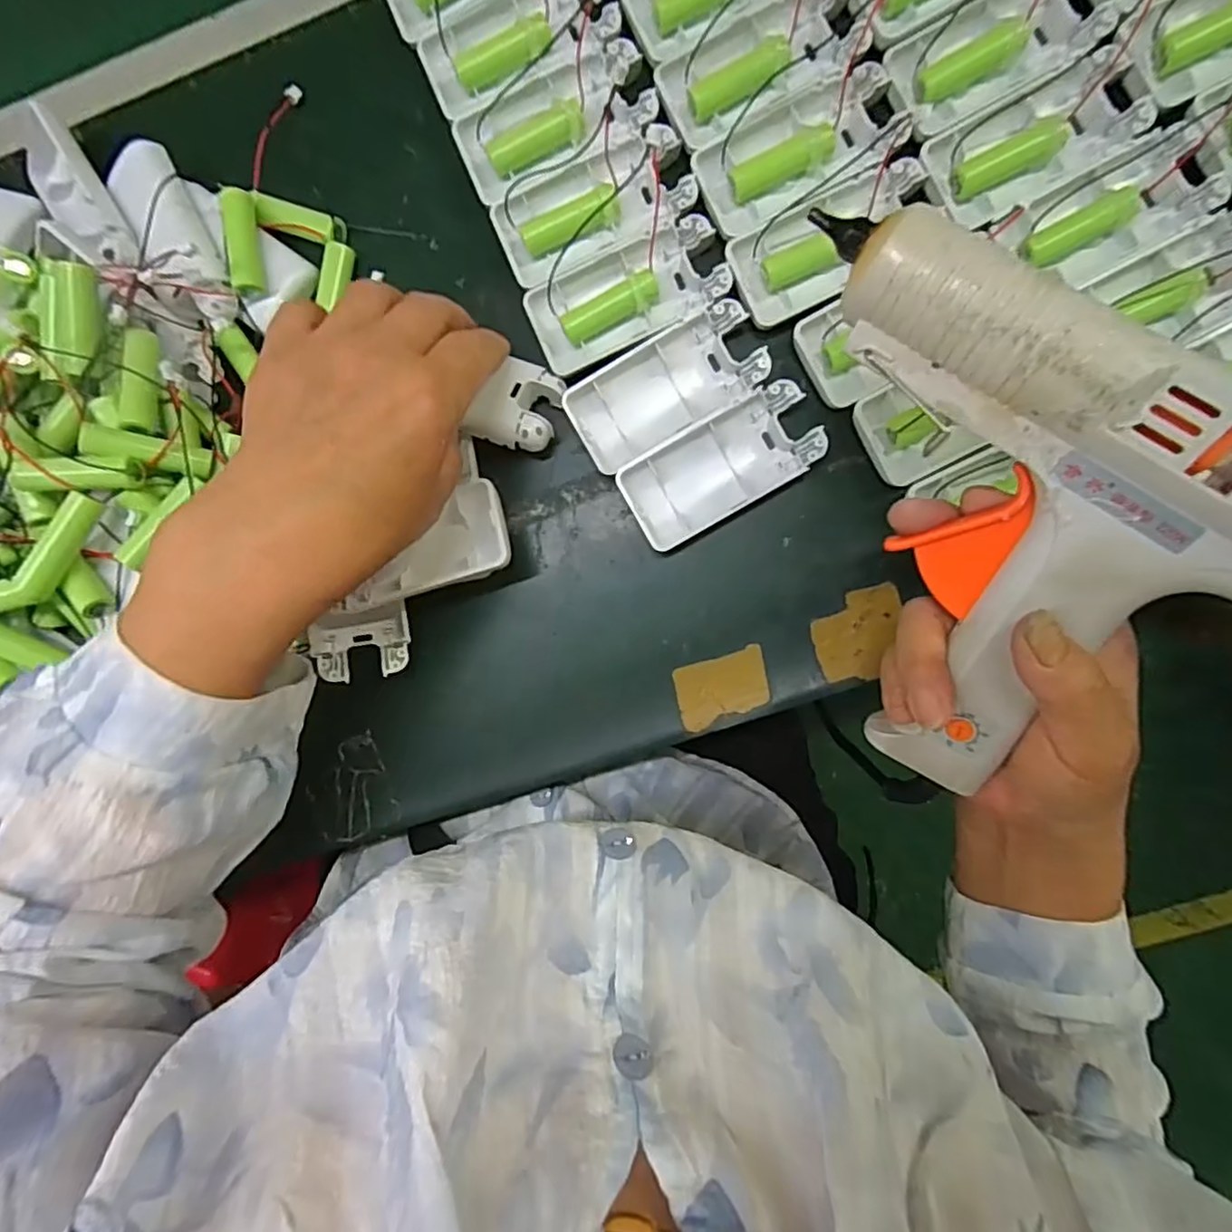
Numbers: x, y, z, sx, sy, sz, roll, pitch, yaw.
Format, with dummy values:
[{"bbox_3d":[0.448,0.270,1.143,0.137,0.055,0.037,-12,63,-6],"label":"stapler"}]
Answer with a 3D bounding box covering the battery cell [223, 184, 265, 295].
[{"bbox_3d":[-0.182,-0.184,0.314,0.011,0.014,0.050,-7,90,5],"label":"battery cell"}]

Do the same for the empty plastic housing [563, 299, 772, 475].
[{"bbox_3d":[0.025,-0.109,0.307,0.092,0.011,0.046,-27,89,4],"label":"empty plastic housing"}]

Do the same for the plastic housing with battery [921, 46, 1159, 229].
[{"bbox_3d":[0.188,-0.215,0.291,0.088,0.014,0.044,-27,89,4],"label":"plastic housing with battery"}]

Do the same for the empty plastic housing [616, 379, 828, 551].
[{"bbox_3d":[0.050,-0.071,0.308,0.093,0.012,0.045,-29,88,4],"label":"empty plastic housing"}]

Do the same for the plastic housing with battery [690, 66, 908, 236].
[{"bbox_3d":[0.085,-0.215,0.297,0.094,0.013,0.043,-24,89,5],"label":"plastic housing with battery"}]

